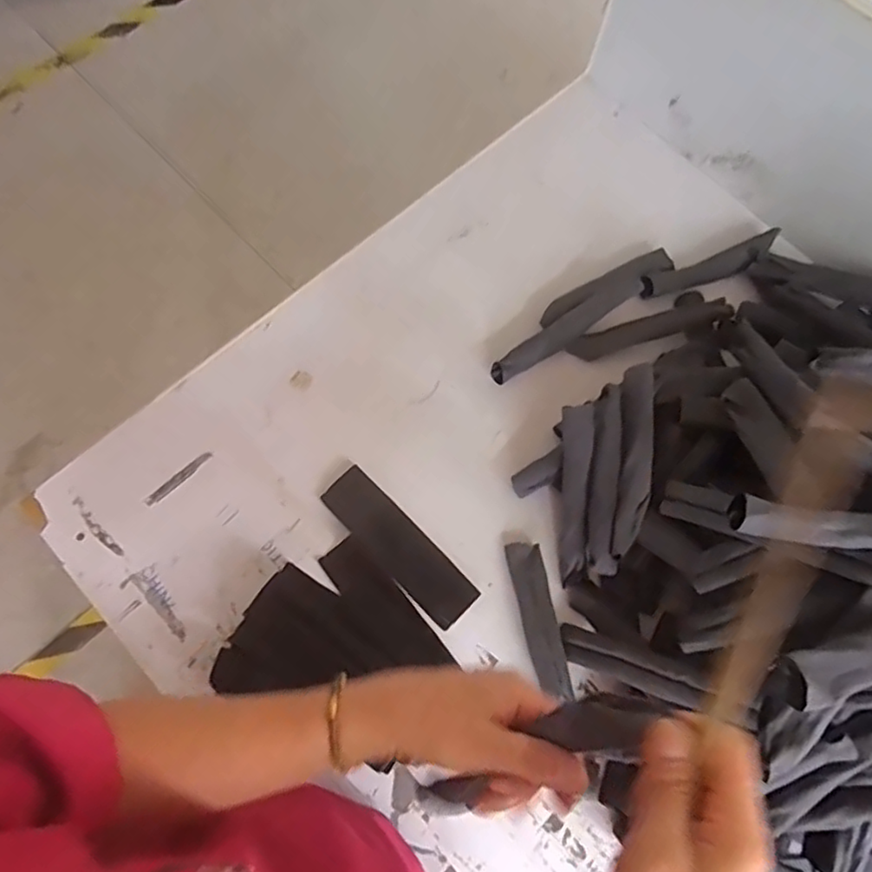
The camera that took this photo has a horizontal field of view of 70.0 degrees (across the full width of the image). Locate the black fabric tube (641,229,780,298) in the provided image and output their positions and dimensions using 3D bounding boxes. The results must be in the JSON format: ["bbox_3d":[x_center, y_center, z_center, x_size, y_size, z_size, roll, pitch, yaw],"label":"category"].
[{"bbox_3d":[0.328,-0.201,0.738,0.200,0.021,0.036,-24,75,-9],"label":"black fabric tube"}]

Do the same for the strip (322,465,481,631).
[{"bbox_3d":[-0.039,0.113,0.645,0.053,0.004,0.186,-43,80,-11],"label":"strip"}]

